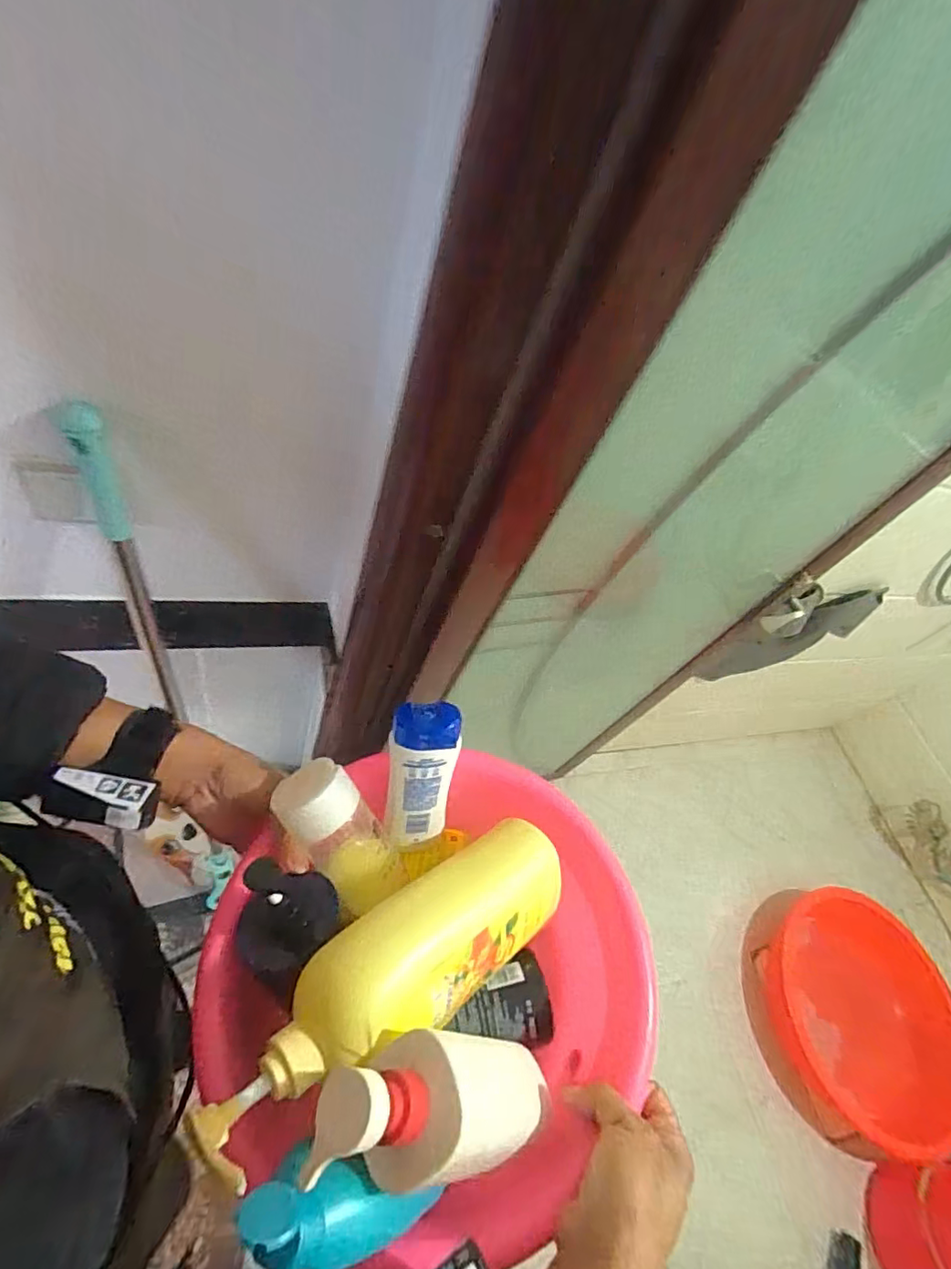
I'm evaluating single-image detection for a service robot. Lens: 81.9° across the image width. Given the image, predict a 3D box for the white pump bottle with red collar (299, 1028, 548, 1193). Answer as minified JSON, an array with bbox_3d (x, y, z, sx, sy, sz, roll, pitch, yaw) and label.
[{"bbox_3d":[-0.011,0.279,0.324,0.046,0.199,0.068,-18,51,33],"label":"white pump bottle with red collar"}]

